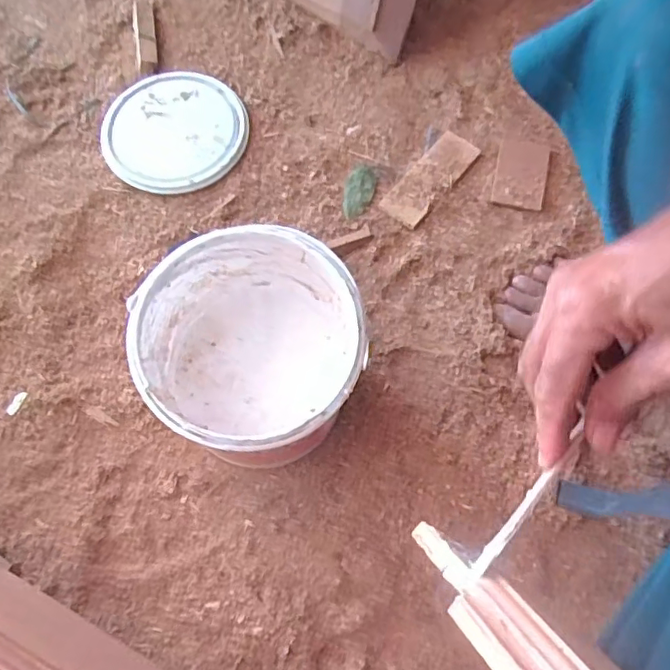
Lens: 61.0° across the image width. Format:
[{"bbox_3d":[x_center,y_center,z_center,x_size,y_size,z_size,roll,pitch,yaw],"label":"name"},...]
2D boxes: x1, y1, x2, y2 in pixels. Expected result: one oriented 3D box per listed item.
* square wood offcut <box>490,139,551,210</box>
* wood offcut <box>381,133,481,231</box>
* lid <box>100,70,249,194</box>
[{"bbox_3d":[0.226,-0.195,0.688,0.059,0.013,0.087,13,74,2],"label":"square wood offcut"},{"bbox_3d":[0.117,-0.193,0.689,0.050,0.010,0.135,39,77,9],"label":"wood offcut"},{"bbox_3d":[-0.196,-0.254,0.705,0.164,0.011,0.176,1,74,-2],"label":"lid"}]

